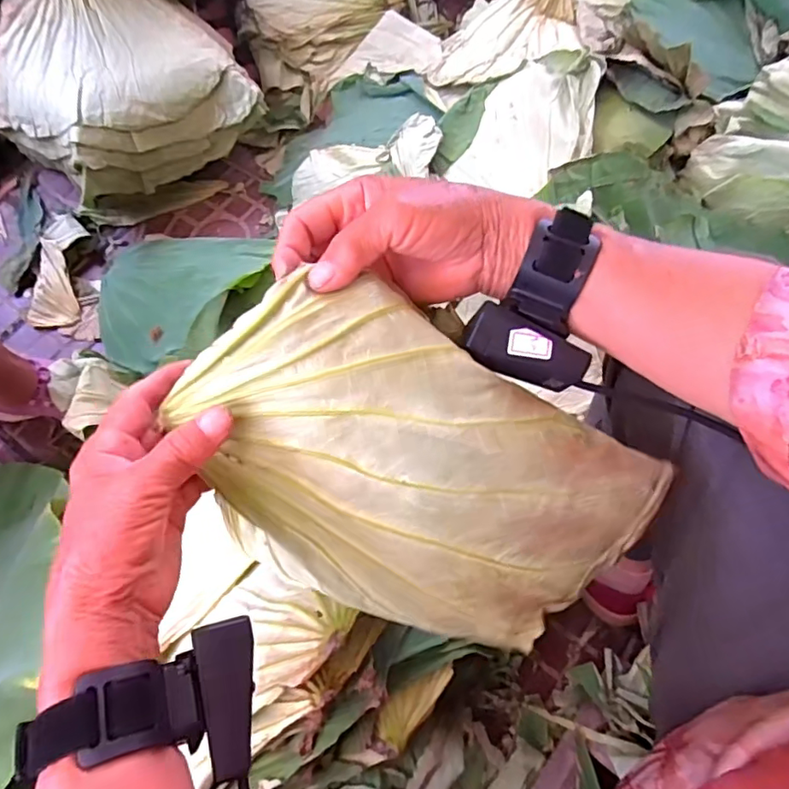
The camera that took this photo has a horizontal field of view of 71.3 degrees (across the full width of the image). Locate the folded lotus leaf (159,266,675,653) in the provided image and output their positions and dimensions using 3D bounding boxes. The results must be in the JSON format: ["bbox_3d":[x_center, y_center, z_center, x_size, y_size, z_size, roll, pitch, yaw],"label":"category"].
[{"bbox_3d":[0.007,0.057,0.318,0.262,0.033,0.177,31,106,-12],"label":"folded lotus leaf"}]

